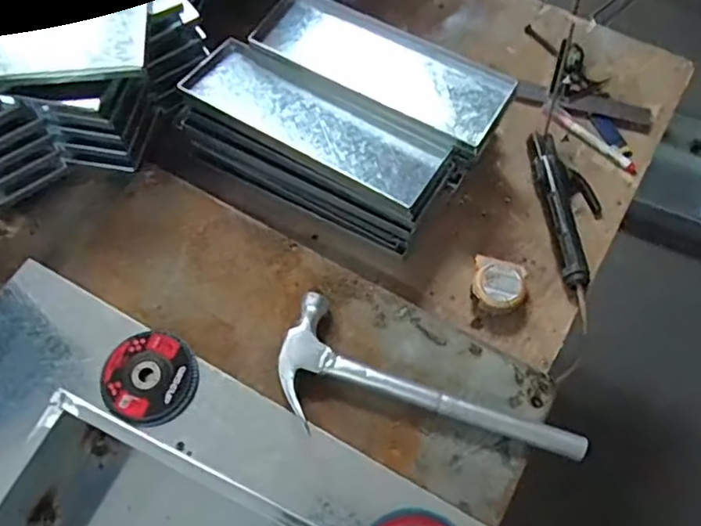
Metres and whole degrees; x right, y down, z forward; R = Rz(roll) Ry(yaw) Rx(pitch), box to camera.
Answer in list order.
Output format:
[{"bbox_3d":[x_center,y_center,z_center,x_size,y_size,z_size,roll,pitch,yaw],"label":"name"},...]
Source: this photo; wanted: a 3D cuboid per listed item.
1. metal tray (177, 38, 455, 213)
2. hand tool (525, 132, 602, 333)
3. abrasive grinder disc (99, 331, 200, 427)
[{"bbox_3d":[-0.042,-0.160,0.686,0.310,0.019,0.105,30,68,15],"label":"metal tray"},{"bbox_3d":[0.265,-0.051,0.710,0.069,0.033,0.240,-6,64,-4],"label":"hand tool"},{"bbox_3d":[-0.206,0.115,0.621,0.100,0.016,0.091,0,64,-1],"label":"abrasive grinder disc"}]

